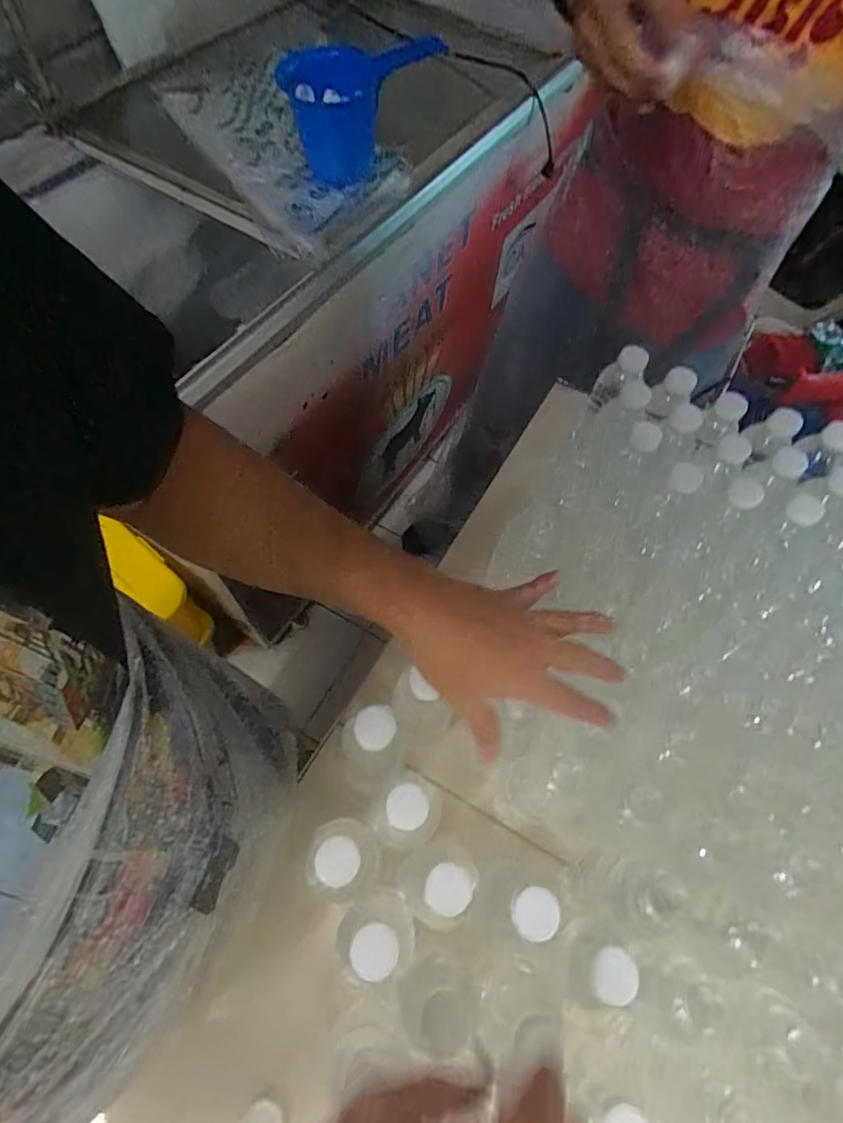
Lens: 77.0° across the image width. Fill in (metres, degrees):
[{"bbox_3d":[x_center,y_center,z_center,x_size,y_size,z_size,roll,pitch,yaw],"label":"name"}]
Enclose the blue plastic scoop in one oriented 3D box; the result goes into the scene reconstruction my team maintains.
[{"bbox_3d":[-0.119,-0.758,0.888,0.183,0.144,0.259,29,64,11],"label":"blue plastic scoop"}]

